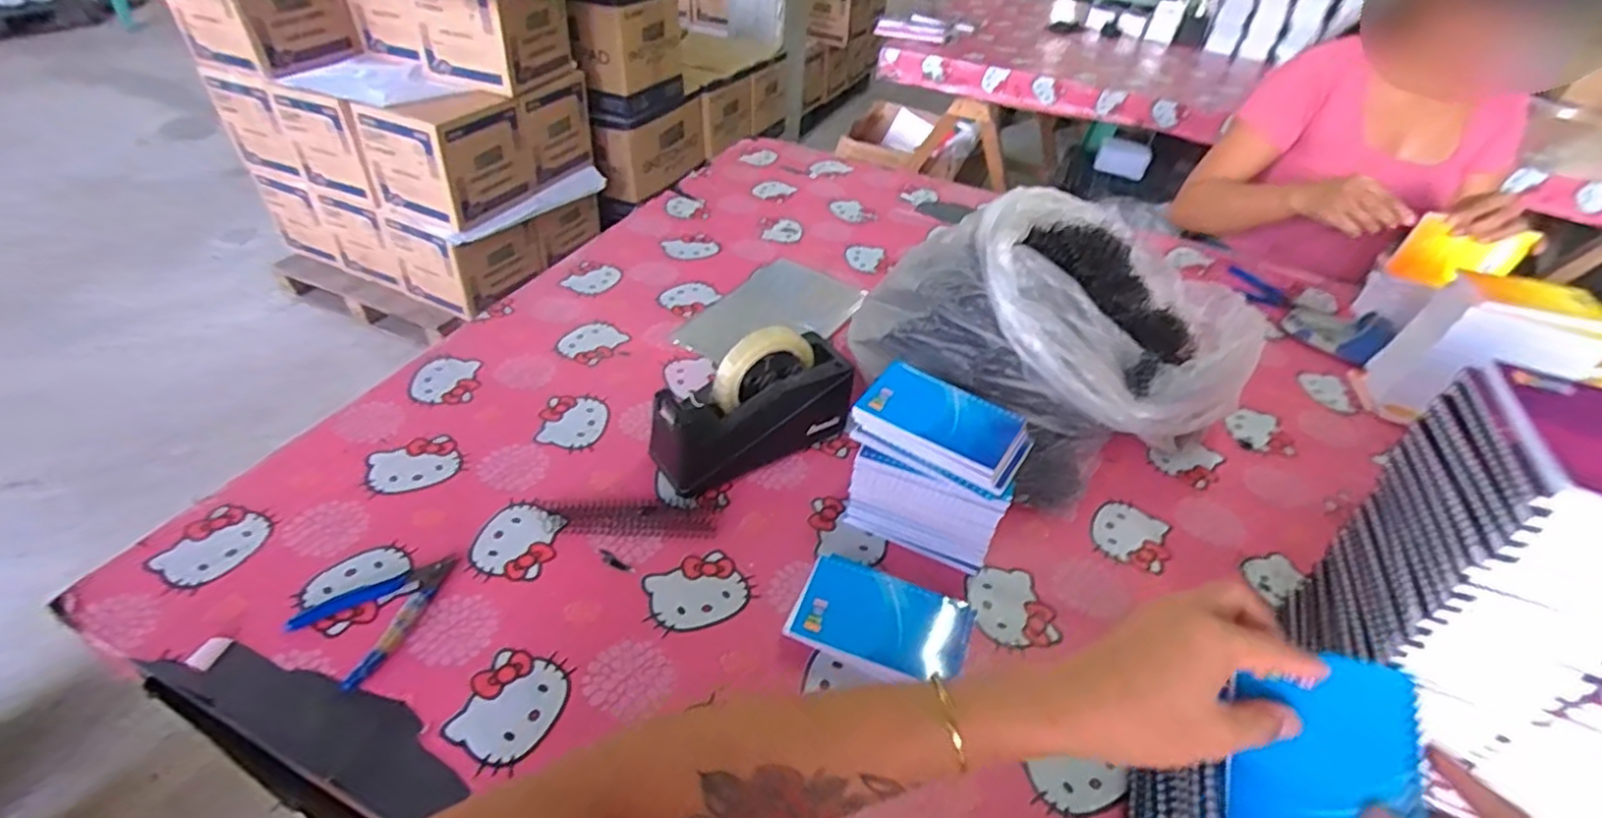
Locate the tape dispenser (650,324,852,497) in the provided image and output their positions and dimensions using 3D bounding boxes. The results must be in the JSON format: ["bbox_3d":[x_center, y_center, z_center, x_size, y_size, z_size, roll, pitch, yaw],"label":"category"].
[{"bbox_3d":[-0.047,-0.004,0.683,0.200,0.128,0.071,-22,47,-28],"label":"tape dispenser"}]

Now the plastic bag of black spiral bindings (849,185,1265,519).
[{"bbox_3d":[0.287,-0.089,0.746,0.356,0.227,0.328,-29,52,-32],"label":"plastic bag of black spiral bindings"}]

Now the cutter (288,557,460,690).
[{"bbox_3d":[-0.349,0.159,0.549,0.089,0.008,0.120,12,41,7],"label":"cutter"}]

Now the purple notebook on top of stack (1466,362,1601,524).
[{"bbox_3d":[0.454,0.023,0.391,0.092,0.016,0.124,19,44,15],"label":"purple notebook on top of stack"}]

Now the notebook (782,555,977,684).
[{"bbox_3d":[0.064,0.168,0.551,0.134,0.010,0.086,18,44,21],"label":"notebook"}]

